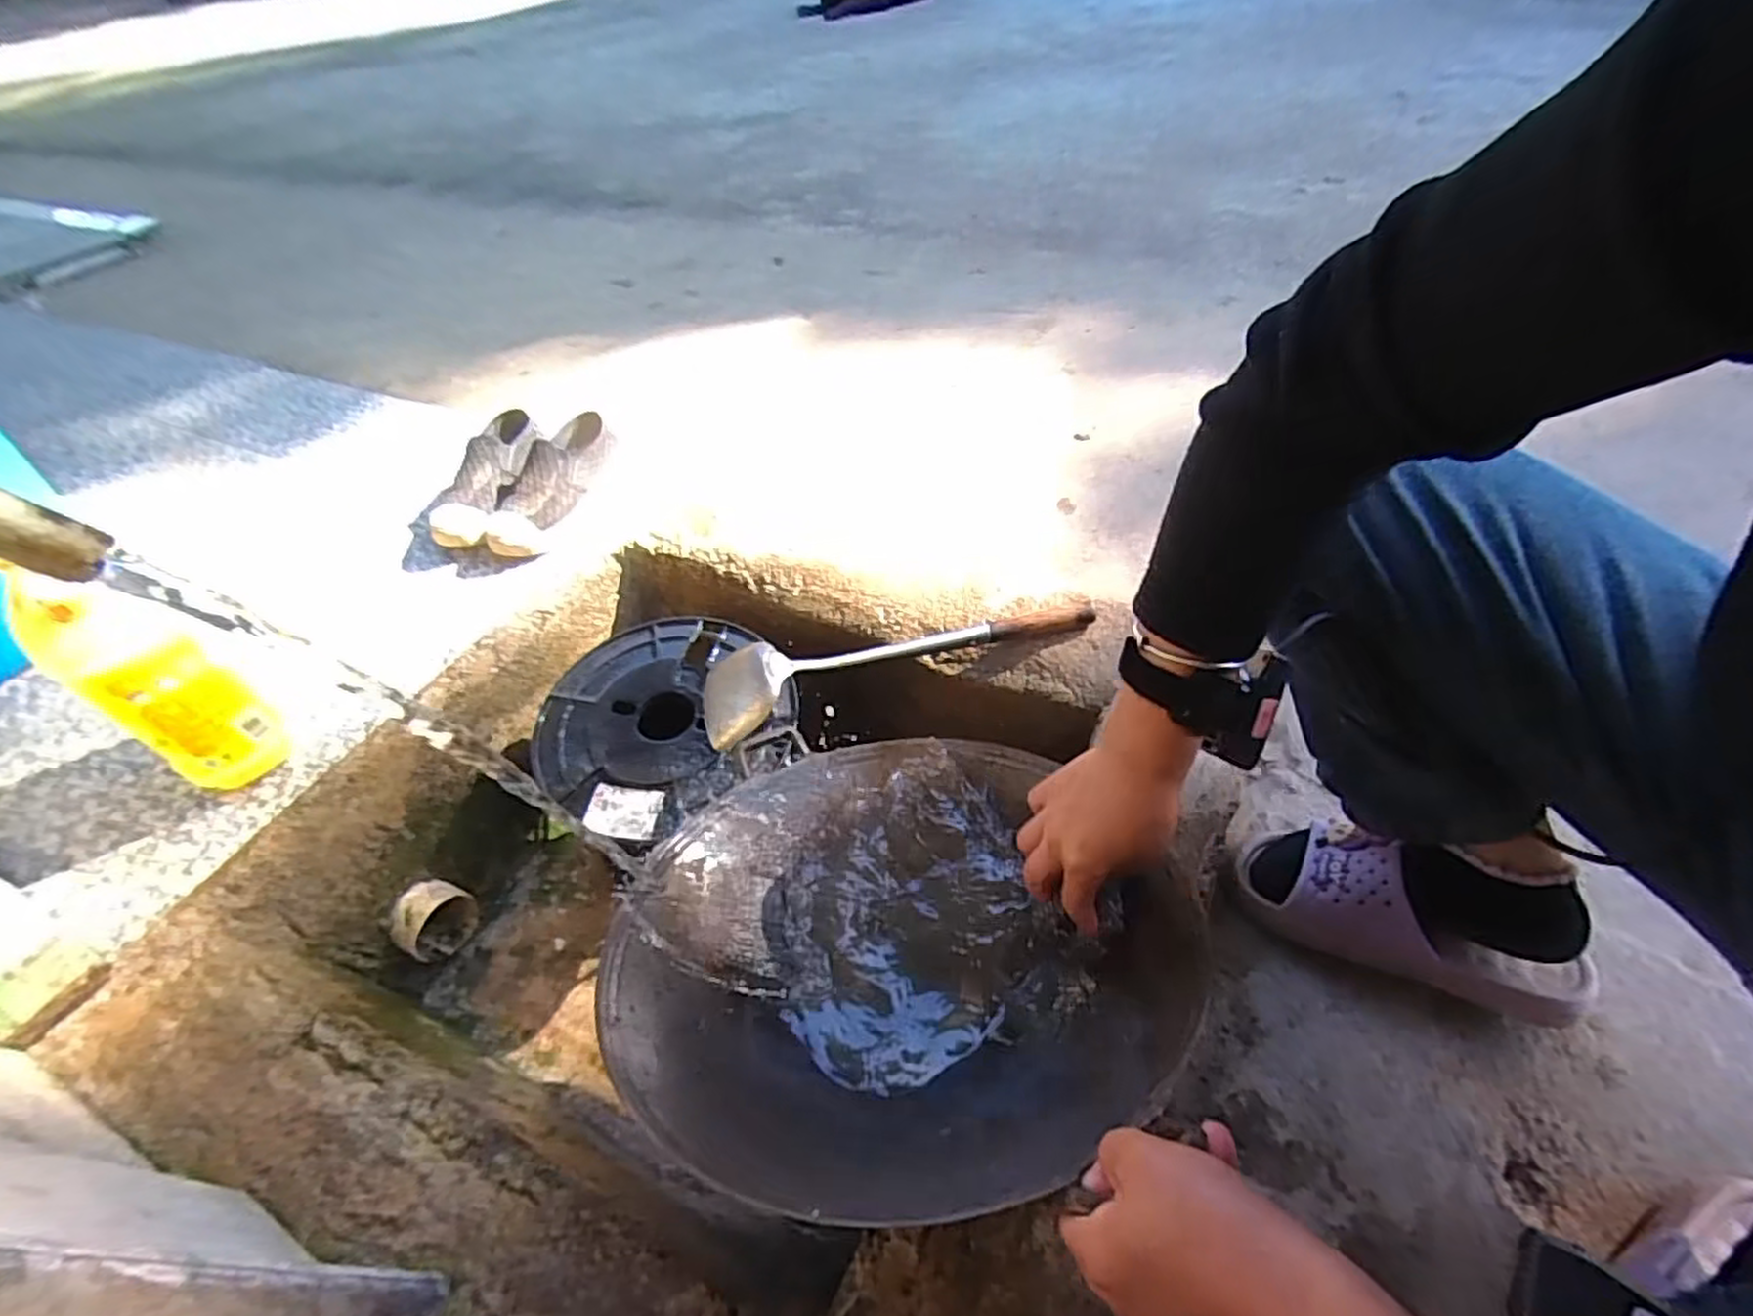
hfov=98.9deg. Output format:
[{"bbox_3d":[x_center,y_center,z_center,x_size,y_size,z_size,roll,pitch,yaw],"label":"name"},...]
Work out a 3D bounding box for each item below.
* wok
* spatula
[{"bbox_3d":[0.017,0.200,0.514,0.368,0.130,0.368,-23,33,-19],"label":"wok"},{"bbox_3d":[0.008,-0.008,0.781,0.390,0.057,0.101,-15,49,-10],"label":"spatula"}]

